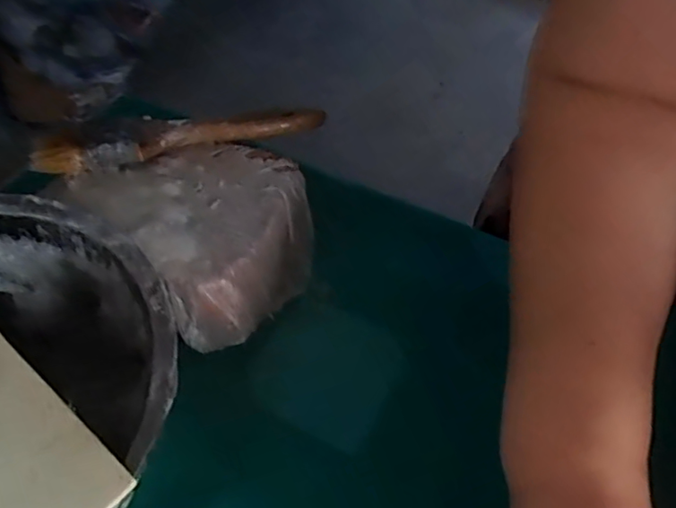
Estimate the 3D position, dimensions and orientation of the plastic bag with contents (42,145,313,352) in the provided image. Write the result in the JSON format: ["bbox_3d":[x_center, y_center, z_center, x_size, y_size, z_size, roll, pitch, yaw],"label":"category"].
[{"bbox_3d":[-0.084,-0.016,0.355,0.141,0.057,0.113,30,53,19],"label":"plastic bag with contents"}]

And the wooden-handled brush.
[{"bbox_3d":[-0.096,-0.073,0.362,0.177,0.016,0.017,-13,51,-16],"label":"wooden-handled brush"}]

